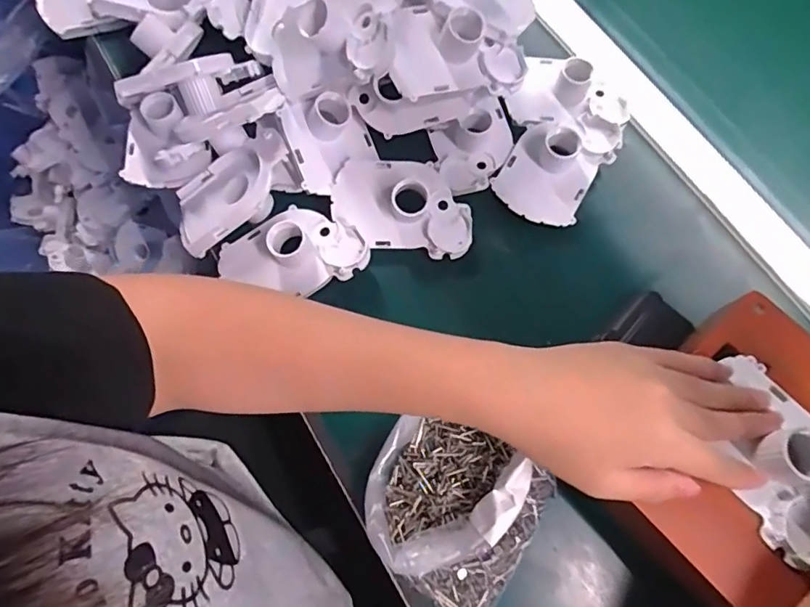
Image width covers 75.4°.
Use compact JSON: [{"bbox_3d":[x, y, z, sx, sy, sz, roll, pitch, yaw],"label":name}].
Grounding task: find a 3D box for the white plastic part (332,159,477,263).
[{"bbox_3d":[-0.001,-0.075,0.380,0.103,0.028,0.063,6,71,1],"label":"white plastic part"}]

